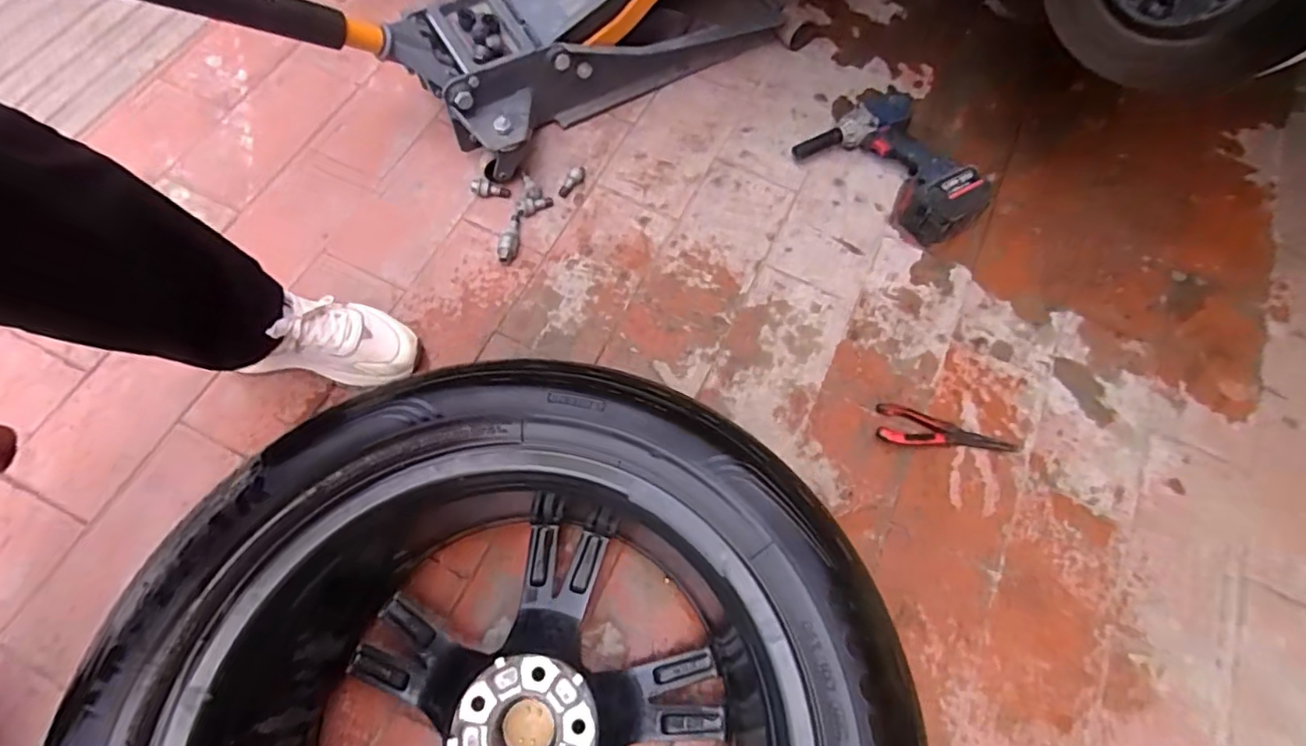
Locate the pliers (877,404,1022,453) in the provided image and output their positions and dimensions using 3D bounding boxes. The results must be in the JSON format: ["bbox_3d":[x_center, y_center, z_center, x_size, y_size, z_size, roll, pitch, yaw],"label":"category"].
[{"bbox_3d":[0.418,0.091,0.844,0.200,0.019,0.060,16,68,3],"label":"pliers"}]

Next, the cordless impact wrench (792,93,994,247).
[{"bbox_3d":[0.420,-0.364,0.993,0.307,0.084,0.218,39,71,12],"label":"cordless impact wrench"}]

